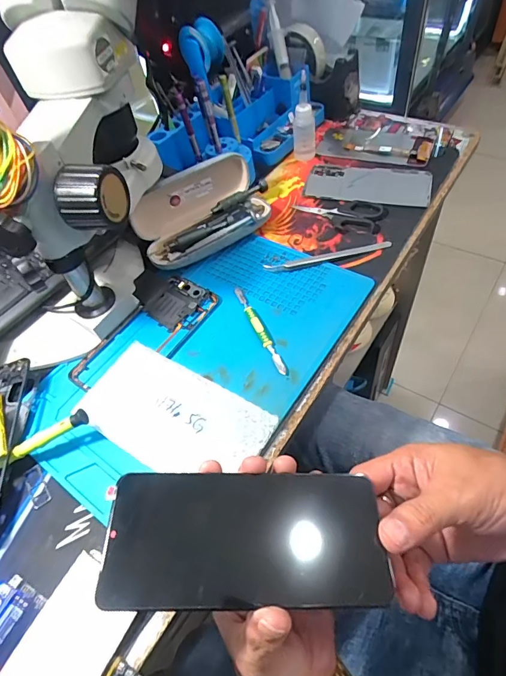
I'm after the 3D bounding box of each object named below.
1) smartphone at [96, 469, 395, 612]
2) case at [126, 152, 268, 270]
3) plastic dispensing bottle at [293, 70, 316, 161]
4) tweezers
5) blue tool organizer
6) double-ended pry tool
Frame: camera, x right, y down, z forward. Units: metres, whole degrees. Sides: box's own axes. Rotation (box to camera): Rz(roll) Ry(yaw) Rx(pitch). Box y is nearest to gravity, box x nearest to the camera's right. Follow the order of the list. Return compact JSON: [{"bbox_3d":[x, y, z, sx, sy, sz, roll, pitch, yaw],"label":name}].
[{"bbox_3d":[-0.003,0.114,0.235,0.157,0.014,0.071,3,57,-4],"label":"smartphone"},{"bbox_3d":[-0.055,-0.154,0.486,0.172,0.069,0.093,-26,57,-11],"label":"case"},{"bbox_3d":[0.073,-0.303,0.557,0.032,0.099,0.035,-2,54,8],"label":"plastic dispensing bottle"},{"bbox_3d":[0.088,-0.095,0.466,0.148,0.009,0.019,-14,53,-1],"label":"tweezers"},{"bbox_3d":[-0.014,-0.327,0.555,0.153,0.151,0.244,32,65,25],"label":"blue tool organizer"},{"bbox_3d":[0.006,-0.012,0.416,0.011,0.008,0.121,-23,54,-7],"label":"double-ended pry tool"}]

